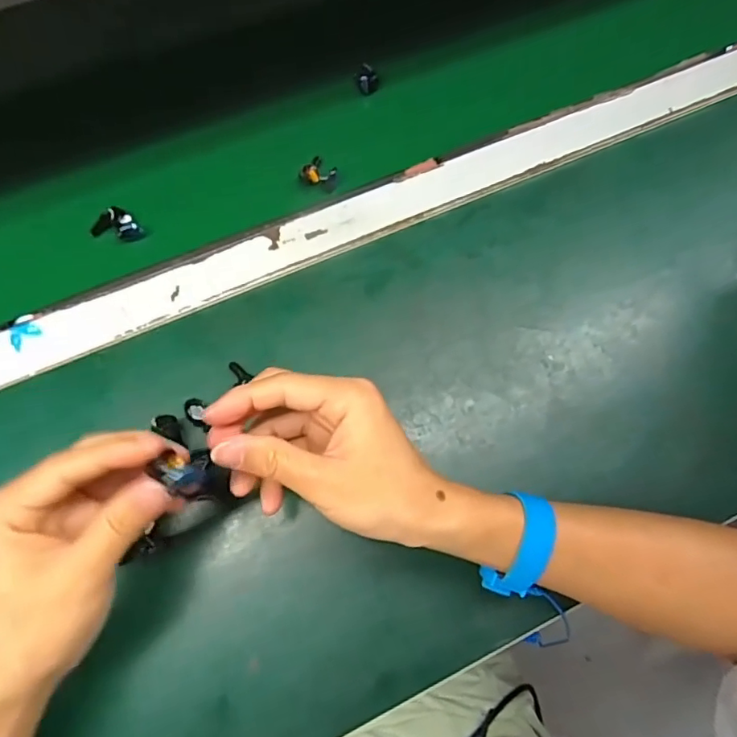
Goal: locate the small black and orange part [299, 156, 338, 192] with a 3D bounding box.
[{"bbox_3d":[-0.038,-0.154,0.425,0.027,0.017,0.025,1,73,-2],"label":"small black and orange part"}]

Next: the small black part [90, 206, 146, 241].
[{"bbox_3d":[-0.190,-0.110,0.407,0.039,0.008,0.023,8,73,0],"label":"small black part"}]

